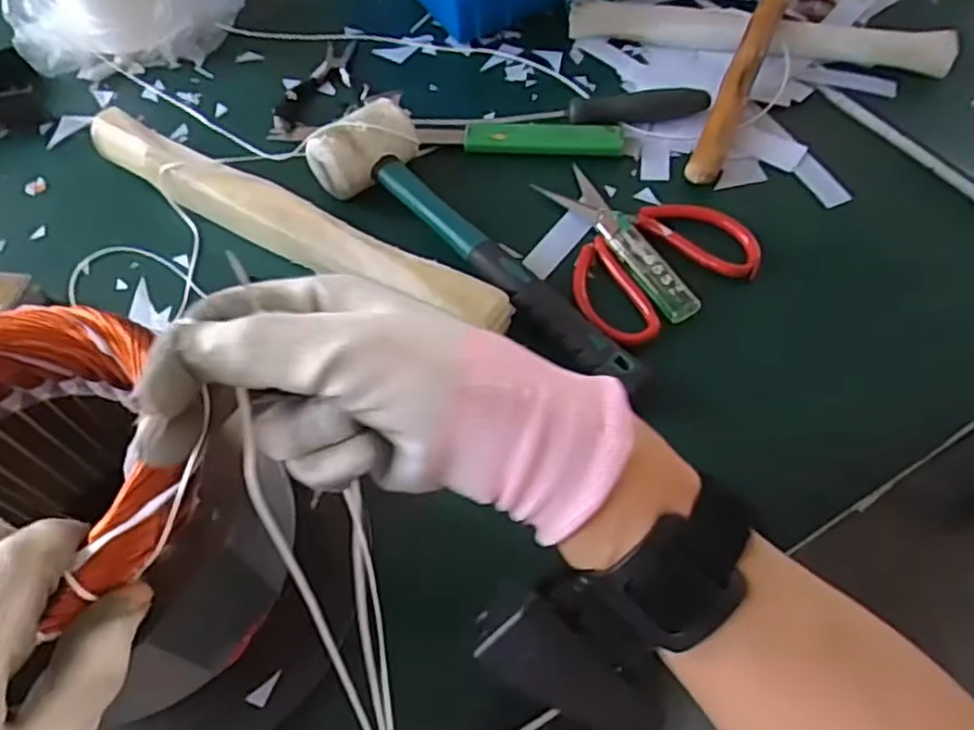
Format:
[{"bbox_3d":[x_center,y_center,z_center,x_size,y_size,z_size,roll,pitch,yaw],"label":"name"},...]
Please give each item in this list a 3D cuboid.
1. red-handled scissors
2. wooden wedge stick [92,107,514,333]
[{"bbox_3d":[0.092,-0.087,0.466,0.118,0.016,0.144,-28,60,-16],"label":"red-handled scissors"},{"bbox_3d":[-0.138,-0.093,0.455,0.336,0.027,0.037,26,61,18],"label":"wooden wedge stick"}]

